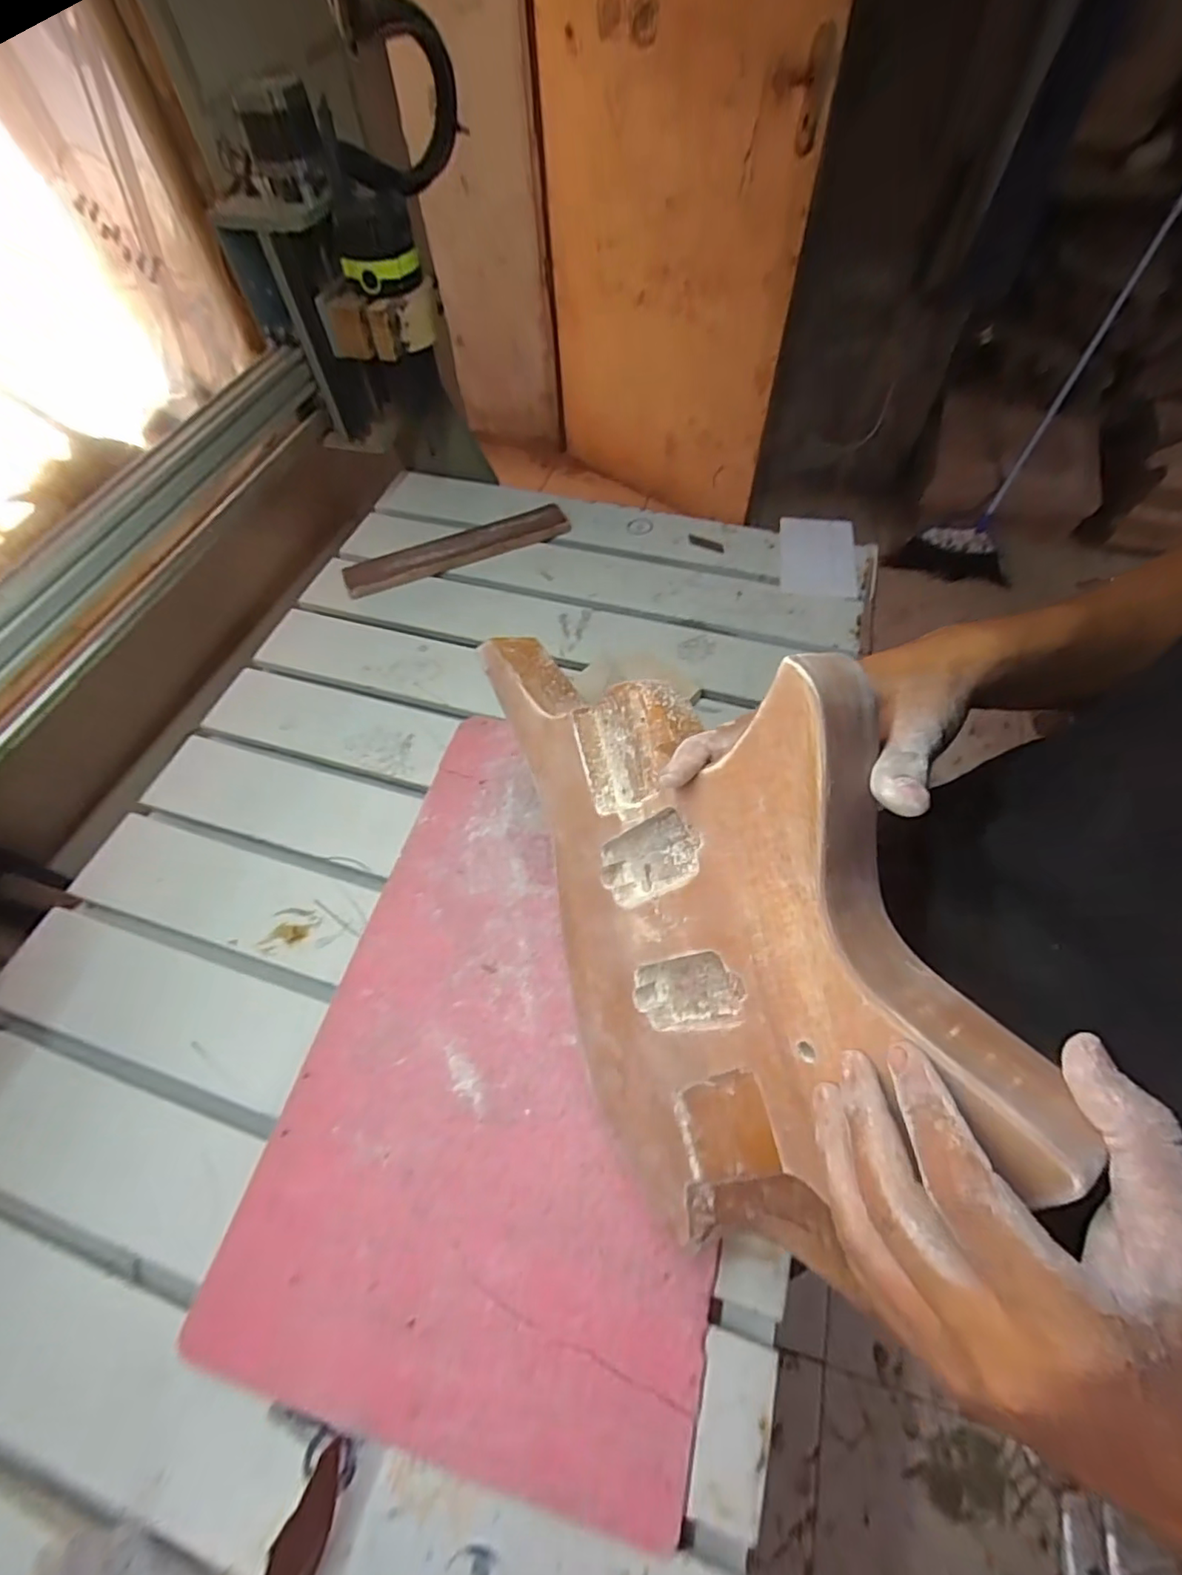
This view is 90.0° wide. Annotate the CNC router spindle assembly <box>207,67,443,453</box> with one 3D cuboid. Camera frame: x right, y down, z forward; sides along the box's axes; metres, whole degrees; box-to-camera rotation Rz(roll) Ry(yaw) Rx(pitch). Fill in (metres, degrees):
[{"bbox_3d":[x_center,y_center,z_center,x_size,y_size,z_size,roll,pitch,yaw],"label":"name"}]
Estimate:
[{"bbox_3d":[-0.267,-0.524,0.639,0.189,0.272,0.132,-20,61,-10],"label":"CNC router spindle assembly"}]

